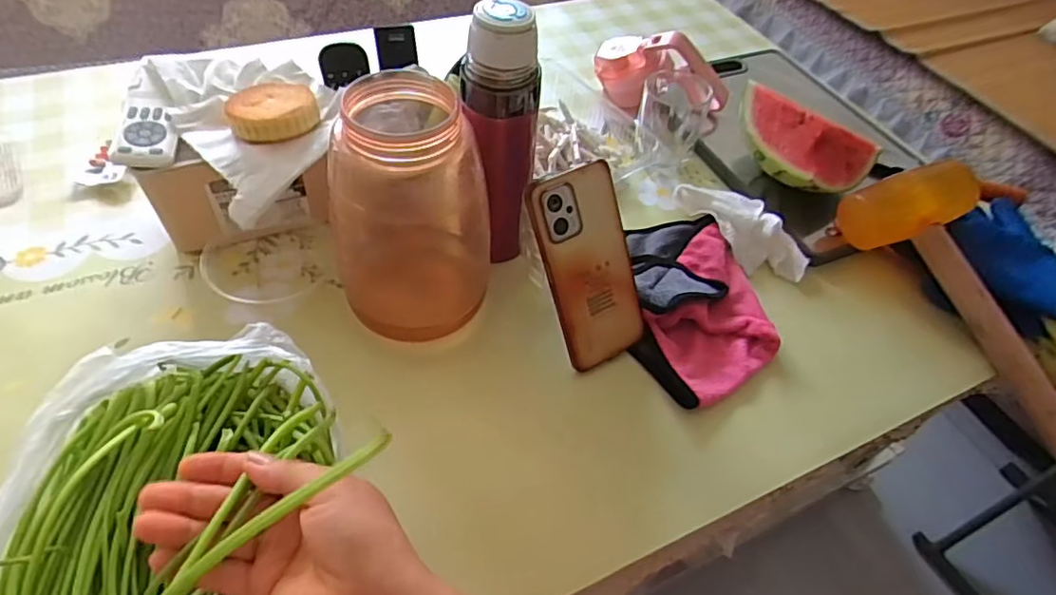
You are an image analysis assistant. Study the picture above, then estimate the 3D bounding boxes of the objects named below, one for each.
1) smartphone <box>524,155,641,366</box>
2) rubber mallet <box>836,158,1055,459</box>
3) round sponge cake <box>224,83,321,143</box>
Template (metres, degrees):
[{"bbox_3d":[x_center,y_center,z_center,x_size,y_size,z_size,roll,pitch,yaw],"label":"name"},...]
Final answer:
[{"bbox_3d":[0.051,-0.024,0.482,0.074,0.159,0.014,-26,22,-26],"label":"smartphone"},{"bbox_3d":[0.423,0.023,0.560,0.097,0.077,0.316,-18,76,-20],"label":"rubber mallet"},{"bbox_3d":[-0.218,-0.160,0.509,0.071,0.021,0.064,-14,49,-16],"label":"round sponge cake"}]

